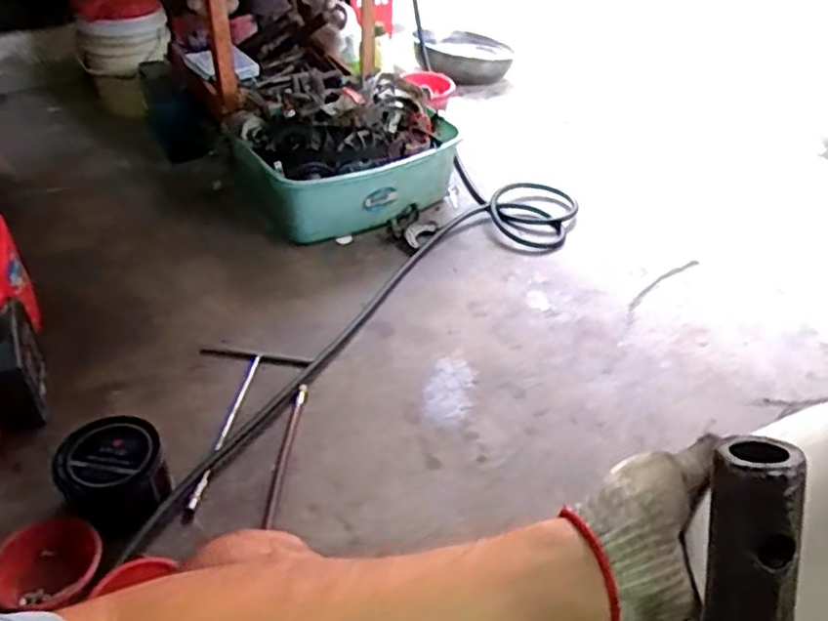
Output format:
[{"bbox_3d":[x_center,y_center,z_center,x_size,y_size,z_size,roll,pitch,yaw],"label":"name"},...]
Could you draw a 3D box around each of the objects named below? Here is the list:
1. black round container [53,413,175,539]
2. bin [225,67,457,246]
[{"bbox_3d":[-0.382,0.206,0.897,0.117,0.094,0.117,2,40,-1],"label":"black round container"},{"bbox_3d":[-0.140,-0.333,1.418,0.422,0.243,0.302,-26,48,-30],"label":"bin"}]

